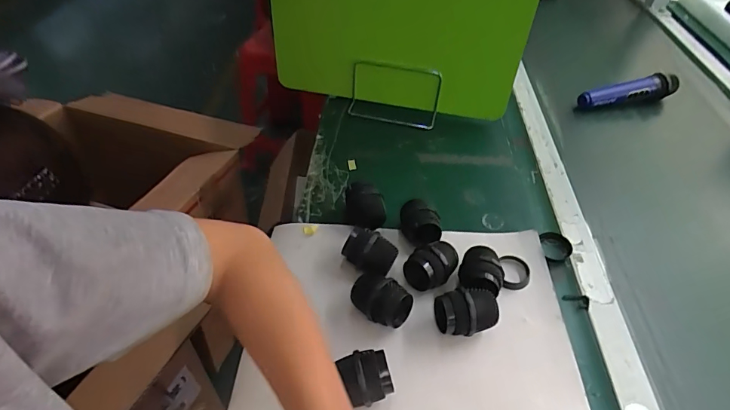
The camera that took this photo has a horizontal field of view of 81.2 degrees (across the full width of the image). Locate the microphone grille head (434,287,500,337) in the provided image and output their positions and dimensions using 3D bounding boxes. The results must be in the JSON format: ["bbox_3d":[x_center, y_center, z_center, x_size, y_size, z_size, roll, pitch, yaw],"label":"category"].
[{"bbox_3d":[0.106,0.113,0.443,0.062,0.045,0.040,-5,48,-9],"label":"microphone grille head"}]

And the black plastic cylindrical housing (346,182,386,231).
[{"bbox_3d":[0.000,0.001,0.543,0.047,0.050,0.051,-3,48,-7],"label":"black plastic cylindrical housing"}]

